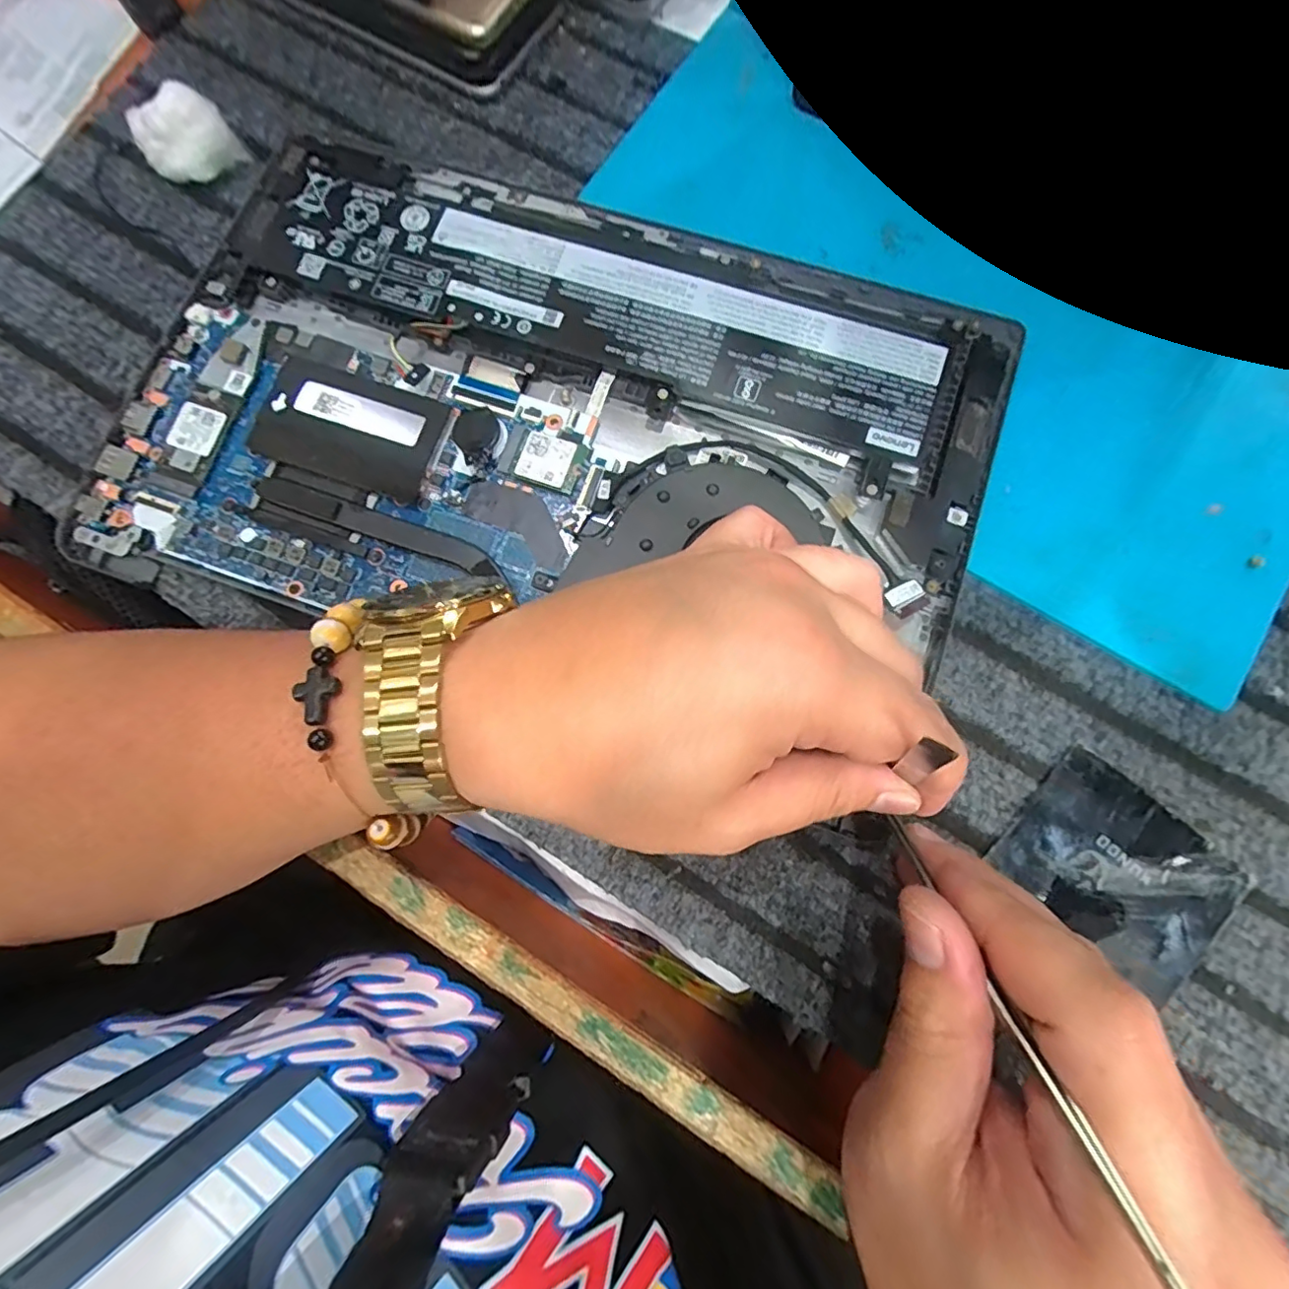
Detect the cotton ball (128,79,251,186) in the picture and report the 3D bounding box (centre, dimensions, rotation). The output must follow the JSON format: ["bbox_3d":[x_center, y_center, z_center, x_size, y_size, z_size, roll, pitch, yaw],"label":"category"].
[{"bbox_3d":[-0.214,-0.237,0.258,0.038,0.025,0.020,-30,80,-6],"label":"cotton ball"}]

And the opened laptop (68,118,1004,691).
[{"bbox_3d":[-0.035,-0.093,0.236,0.354,0.012,0.225,16,80,4],"label":"opened laptop"}]

